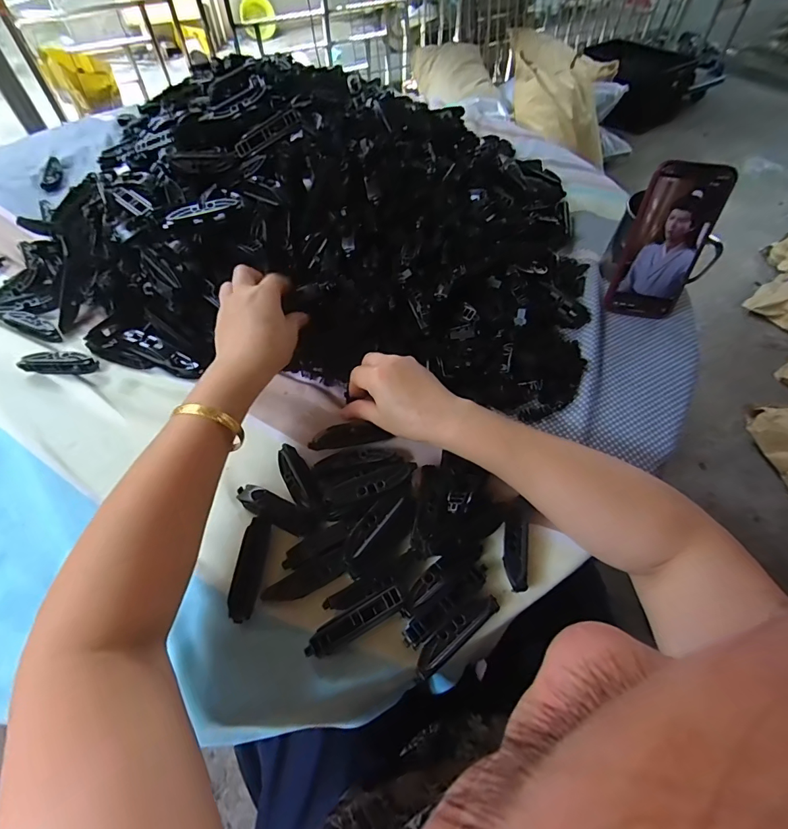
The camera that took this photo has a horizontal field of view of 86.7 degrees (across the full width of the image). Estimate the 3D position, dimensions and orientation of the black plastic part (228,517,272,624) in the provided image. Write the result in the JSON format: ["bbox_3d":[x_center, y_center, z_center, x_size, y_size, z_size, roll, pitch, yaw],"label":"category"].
[{"bbox_3d":[-0.114,0.121,0.331,0.017,0.012,0.076,3,56,1],"label":"black plastic part"}]

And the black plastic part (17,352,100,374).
[{"bbox_3d":[-0.356,-0.057,0.443,0.079,0.019,0.019,1,56,-1],"label":"black plastic part"}]

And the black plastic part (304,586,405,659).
[{"bbox_3d":[-0.029,0.151,0.304,0.075,0.015,0.019,-23,60,-16],"label":"black plastic part"}]

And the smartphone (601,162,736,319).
[{"bbox_3d":[0.297,-0.183,0.457,0.075,0.157,0.013,12,38,10],"label":"smartphone"}]

